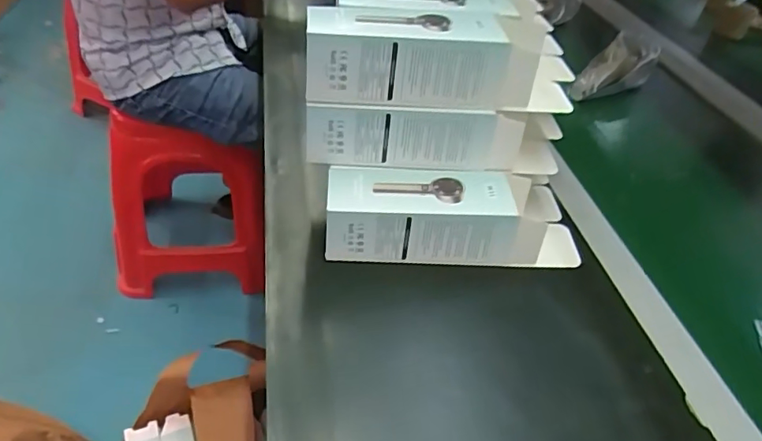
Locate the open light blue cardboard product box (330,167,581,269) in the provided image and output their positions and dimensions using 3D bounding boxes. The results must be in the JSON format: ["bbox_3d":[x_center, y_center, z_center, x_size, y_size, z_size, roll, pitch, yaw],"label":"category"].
[{"bbox_3d":[0.065,-0.003,0.481,0.227,0.062,0.075,-1,42,-7],"label":"open light blue cardboard product box"}]

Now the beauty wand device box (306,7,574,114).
[{"bbox_3d":[0.052,-0.138,0.455,0.232,0.064,0.069,3,39,-9],"label":"beauty wand device box"}]

